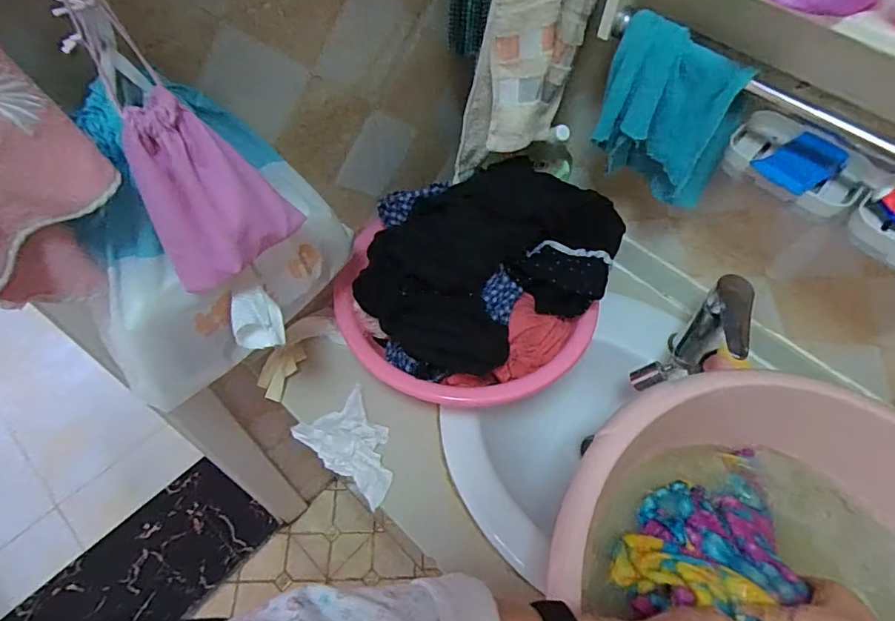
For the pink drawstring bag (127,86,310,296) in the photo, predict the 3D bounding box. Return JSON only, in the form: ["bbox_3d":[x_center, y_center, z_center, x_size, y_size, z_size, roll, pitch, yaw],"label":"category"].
[{"bbox_3d":[-0.172,-0.088,0.376,0.104,0.129,0.050,-33,65,-22],"label":"pink drawstring bag"}]

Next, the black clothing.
[{"bbox_3d":[0.071,-0.059,0.623,0.342,0.124,0.171,-25,62,-18],"label":"black clothing"}]

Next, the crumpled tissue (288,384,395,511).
[{"bbox_3d":[-0.113,0.164,0.647,0.137,0.035,0.099,35,62,17],"label":"crumpled tissue"}]

